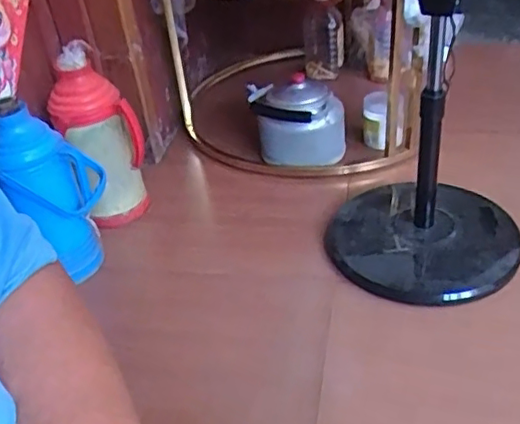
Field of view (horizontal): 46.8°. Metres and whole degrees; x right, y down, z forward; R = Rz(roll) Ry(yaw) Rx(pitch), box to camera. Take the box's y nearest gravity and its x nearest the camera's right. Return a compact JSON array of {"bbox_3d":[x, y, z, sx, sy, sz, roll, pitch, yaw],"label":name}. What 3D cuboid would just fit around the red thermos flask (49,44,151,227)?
[{"bbox_3d":[-0.318,-0.124,1.240,0.163,0.392,0.132,-17,36,-14],"label":"red thermos flask"}]

